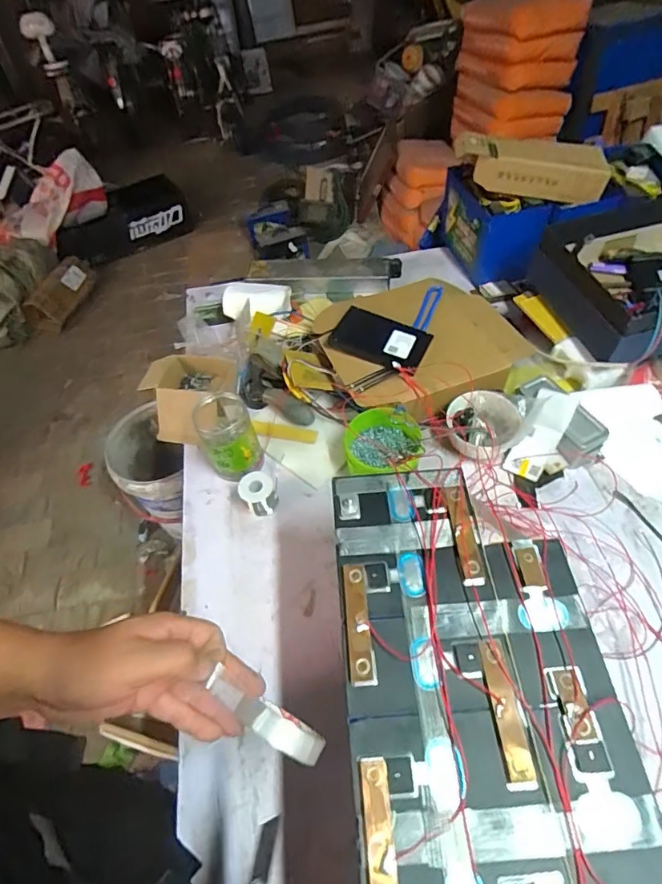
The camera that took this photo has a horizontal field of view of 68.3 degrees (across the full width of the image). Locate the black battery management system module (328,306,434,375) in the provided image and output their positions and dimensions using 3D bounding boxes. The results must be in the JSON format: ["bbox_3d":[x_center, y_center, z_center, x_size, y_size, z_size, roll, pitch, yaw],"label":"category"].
[{"bbox_3d":[0.084,-0.175,0.847,0.165,0.022,0.102,19,57,19],"label":"black battery management system module"}]

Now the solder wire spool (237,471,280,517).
[{"bbox_3d":[-0.115,0.084,0.773,0.056,0.055,0.056,-3,53,4],"label":"solder wire spool"}]

